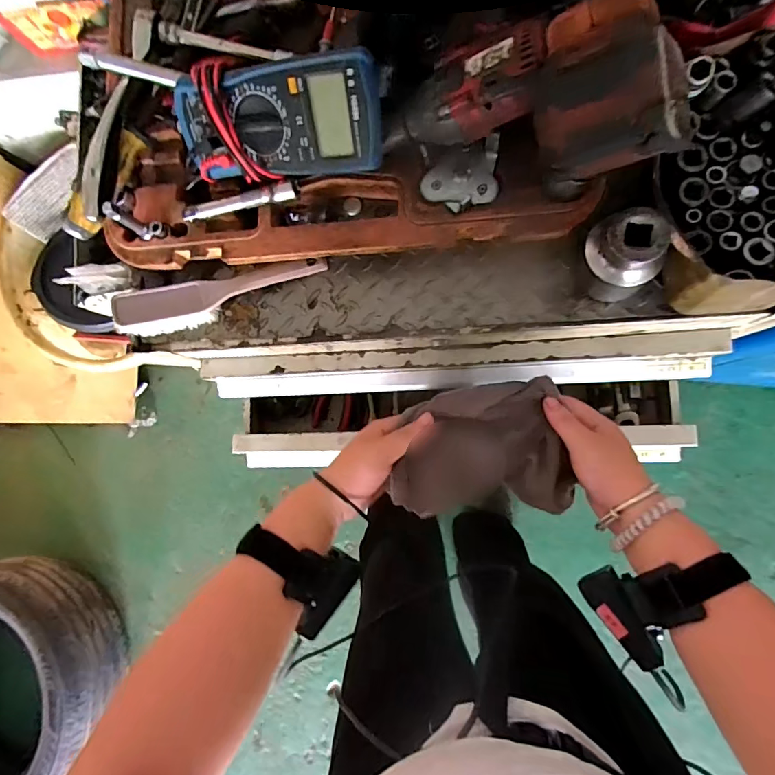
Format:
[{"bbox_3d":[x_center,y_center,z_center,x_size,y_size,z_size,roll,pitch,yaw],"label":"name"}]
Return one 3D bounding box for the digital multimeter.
[{"bbox_3d":[-0.100,-0.233,0.391,0.187,0.046,0.093,5,129,13],"label":"digital multimeter"}]

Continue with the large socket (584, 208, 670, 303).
[{"bbox_3d":[0.209,-0.117,0.399,0.061,0.073,0.063,-12,84,8],"label":"large socket"}]

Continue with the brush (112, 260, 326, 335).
[{"bbox_3d":[-0.173,-0.101,0.469,0.218,0.051,0.044,-15,84,7],"label":"brush"}]

